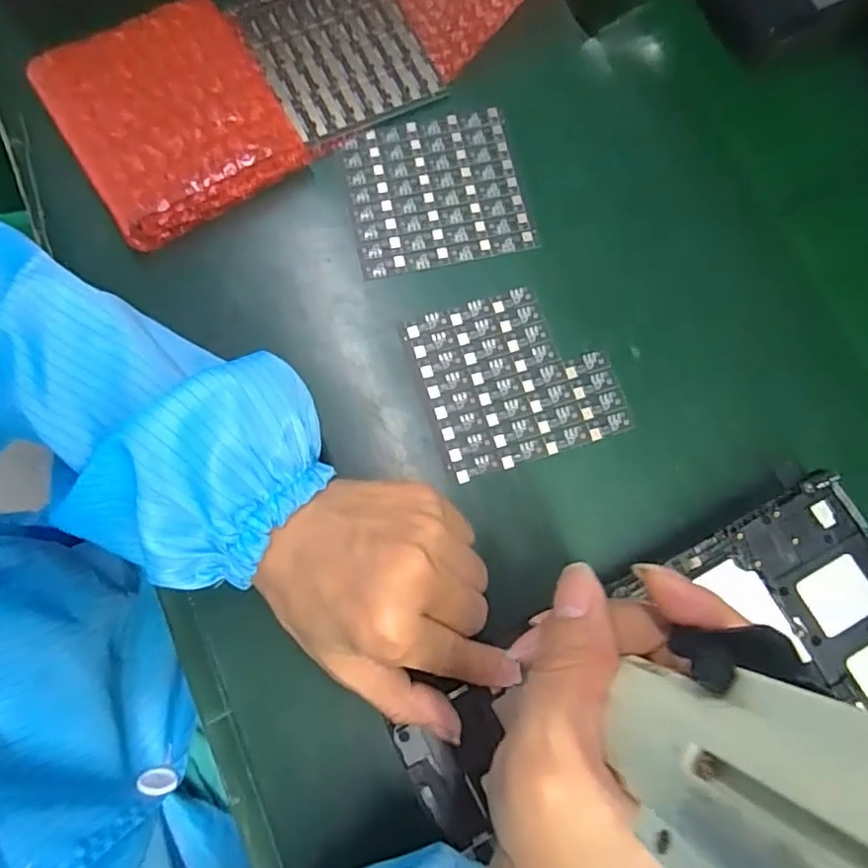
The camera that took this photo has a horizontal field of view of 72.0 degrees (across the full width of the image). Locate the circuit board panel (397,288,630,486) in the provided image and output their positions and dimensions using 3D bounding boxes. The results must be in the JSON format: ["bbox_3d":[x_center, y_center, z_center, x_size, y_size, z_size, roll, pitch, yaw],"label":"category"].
[{"bbox_3d":[0.044,-0.031,0.324,0.100,0.004,0.094,-18,77,-6],"label":"circuit board panel"}]

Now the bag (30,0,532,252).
[{"bbox_3d":[-0.062,-0.245,0.351,0.333,0.046,0.127,-35,80,-9],"label":"bag"}]

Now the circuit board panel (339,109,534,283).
[{"bbox_3d":[0.000,-0.141,0.346,0.099,0.004,0.092,-13,77,-5],"label":"circuit board panel"}]

